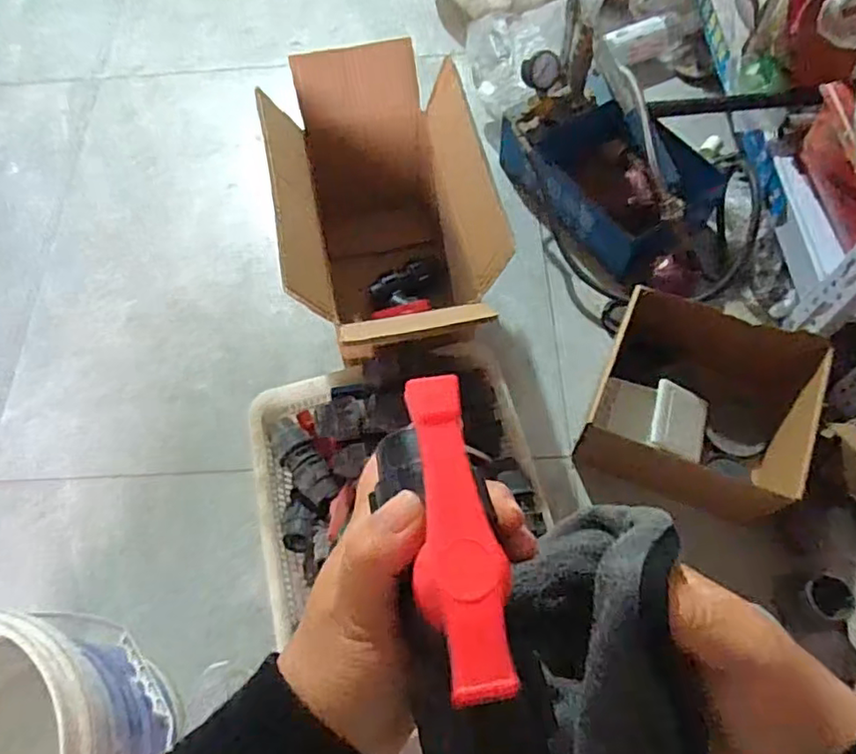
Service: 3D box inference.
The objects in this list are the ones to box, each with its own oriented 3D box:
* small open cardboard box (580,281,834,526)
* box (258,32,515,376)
[{"bbox_3d":[0.337,0.036,0.777,0.238,0.131,0.214,18,66,11],"label":"small open cardboard box"},{"bbox_3d":[-0.057,-0.188,0.822,0.245,0.257,0.429,-12,64,-3],"label":"box"}]

